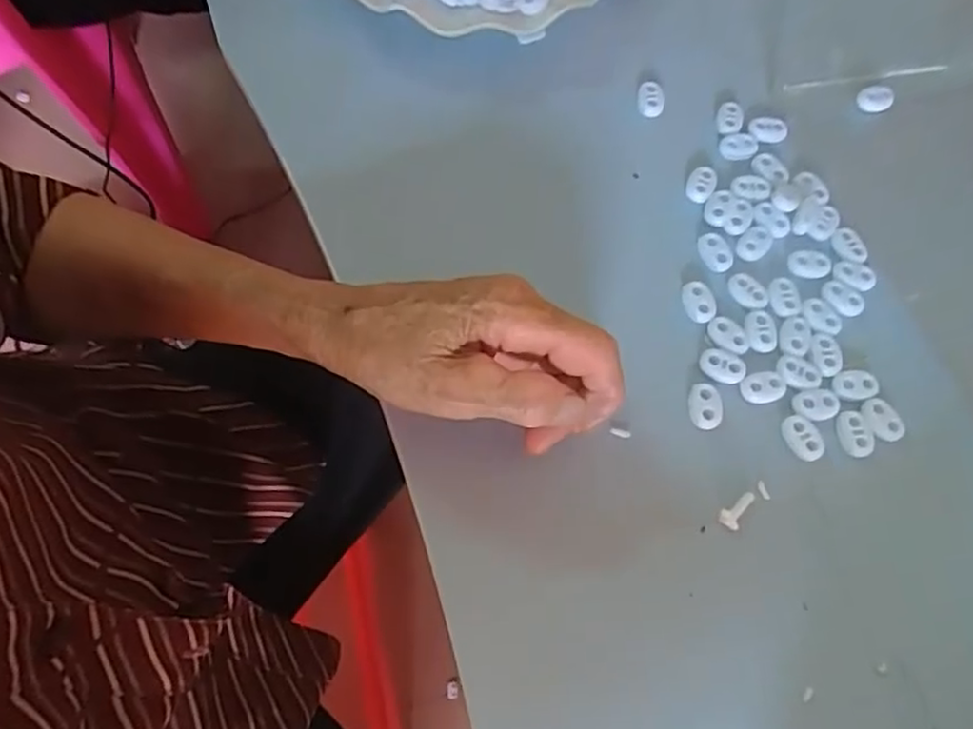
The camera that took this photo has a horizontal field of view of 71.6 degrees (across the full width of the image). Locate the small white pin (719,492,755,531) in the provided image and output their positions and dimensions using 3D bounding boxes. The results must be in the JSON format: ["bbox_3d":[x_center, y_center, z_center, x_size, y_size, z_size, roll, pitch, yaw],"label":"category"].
[{"bbox_3d":[0.113,0.066,0.301,0.021,0.004,0.009,-33,72,-16],"label":"small white pin"}]

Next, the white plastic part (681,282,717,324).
[{"bbox_3d":[0.107,-0.032,0.338,0.015,0.004,0.022,-12,68,-9],"label":"white plastic part"}]

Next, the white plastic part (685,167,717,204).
[{"bbox_3d":[0.116,-0.098,0.364,0.015,0.004,0.021,26,67,8],"label":"white plastic part"}]

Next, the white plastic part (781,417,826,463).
[{"bbox_3d":[0.149,0.034,0.316,0.015,0.004,0.022,-26,70,-14],"label":"white plastic part"}]

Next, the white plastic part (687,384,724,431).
[{"bbox_3d":[0.104,0.020,0.320,0.017,0.006,0.021,7,66,0],"label":"white plastic part"}]

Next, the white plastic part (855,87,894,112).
[{"bbox_3d":[0.224,-0.152,0.389,0.022,0.014,0.004,-1,32,-6],"label":"white plastic part"}]

